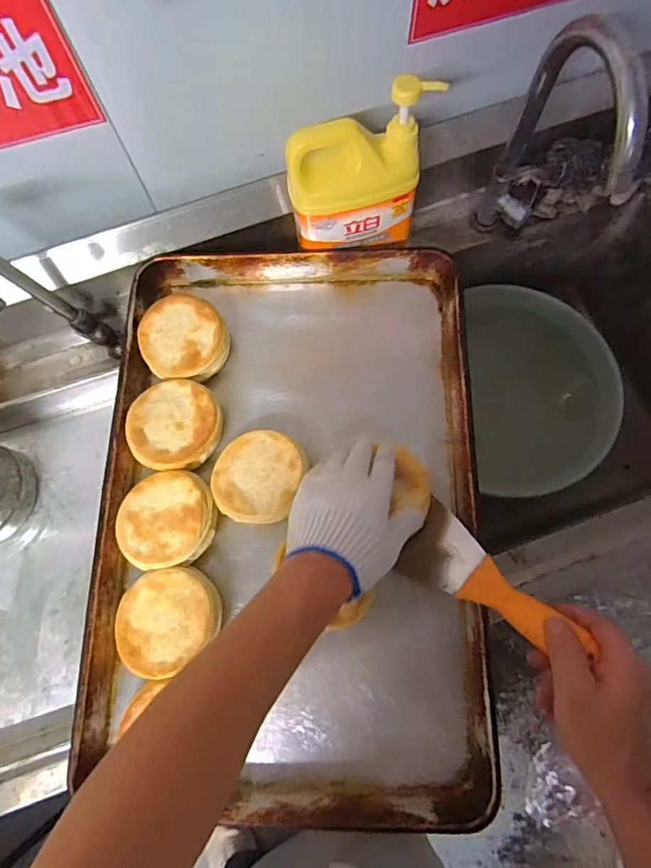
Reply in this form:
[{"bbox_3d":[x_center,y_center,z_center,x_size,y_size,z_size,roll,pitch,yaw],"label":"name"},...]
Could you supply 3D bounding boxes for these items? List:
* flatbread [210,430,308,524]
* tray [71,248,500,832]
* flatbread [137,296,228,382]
[{"bbox_3d":[-0.075,0.049,0.546,0.096,0.036,0.101,0,73,1],"label":"flatbread"},{"bbox_3d":[-0.042,0.068,0.541,0.401,0.062,0.605,0,73,1],"label":"tray"},{"bbox_3d":[-0.175,-0.113,0.595,0.105,0.043,0.114,0,73,1],"label":"flatbread"}]

